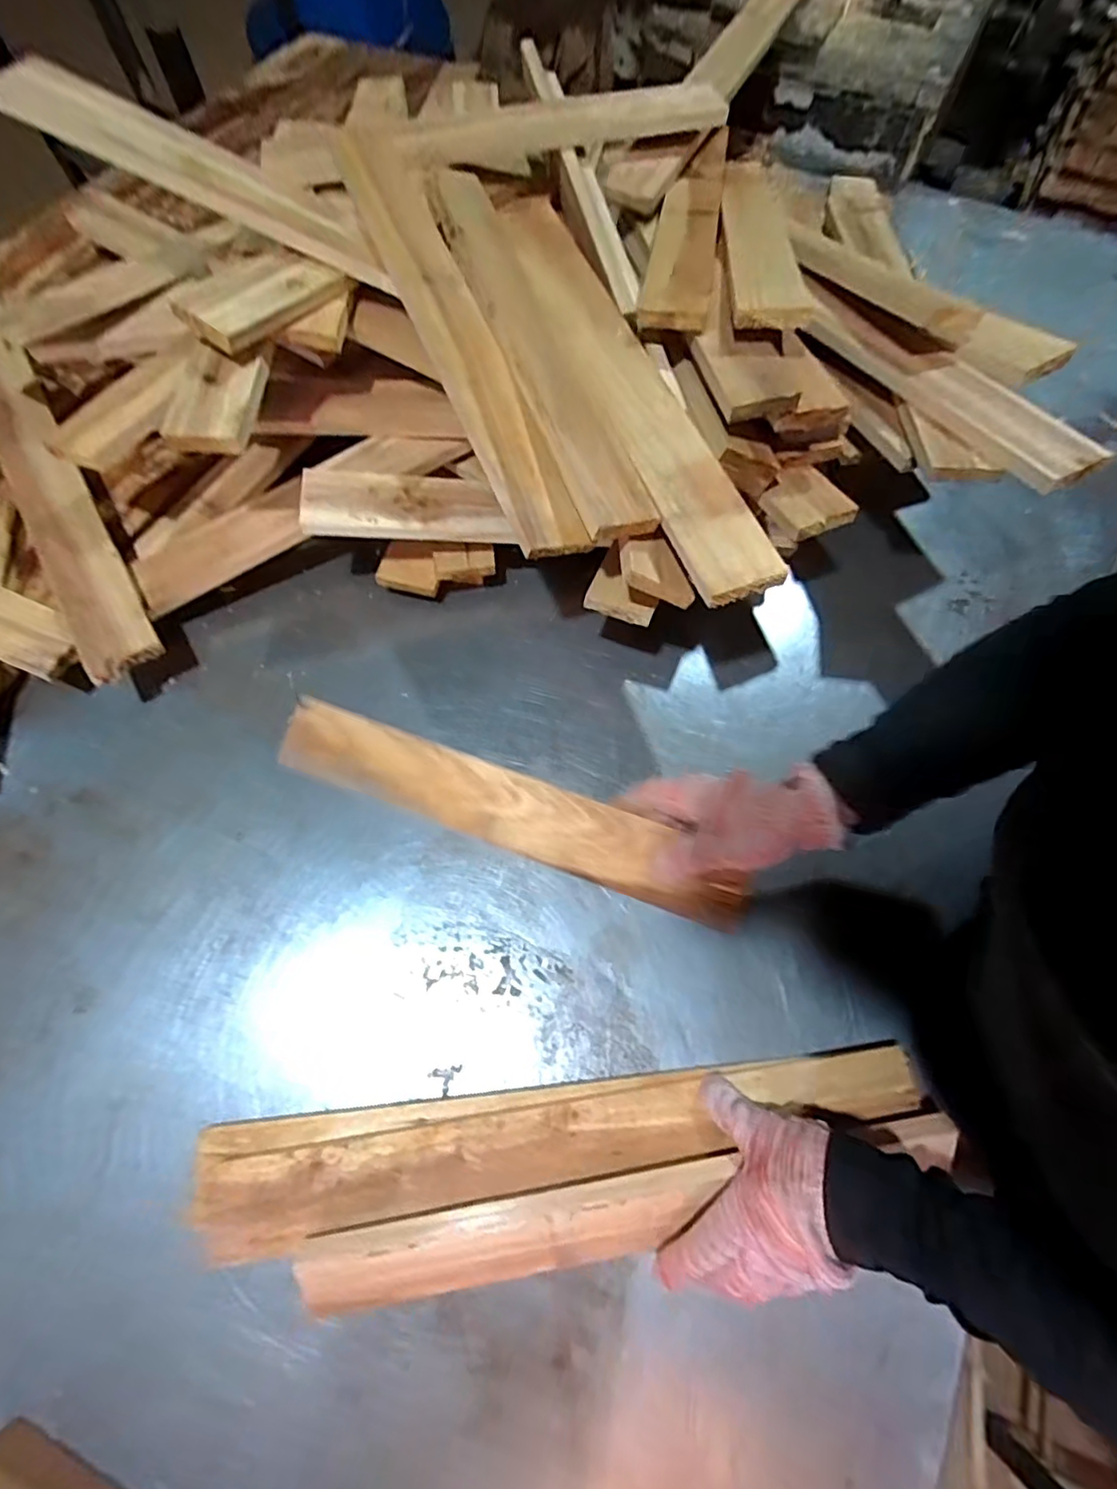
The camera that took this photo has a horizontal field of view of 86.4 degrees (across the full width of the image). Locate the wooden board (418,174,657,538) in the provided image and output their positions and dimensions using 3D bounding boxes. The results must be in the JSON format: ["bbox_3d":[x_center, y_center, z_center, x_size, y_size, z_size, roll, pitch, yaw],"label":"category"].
[{"bbox_3d":[-0.030,-0.375,0.527,0.067,0.010,0.475,-17,70,-7],"label":"wooden board"}]

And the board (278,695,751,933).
[{"bbox_3d":[-0.042,0.049,0.459,0.372,0.026,0.057,20,70,10],"label":"board"}]

